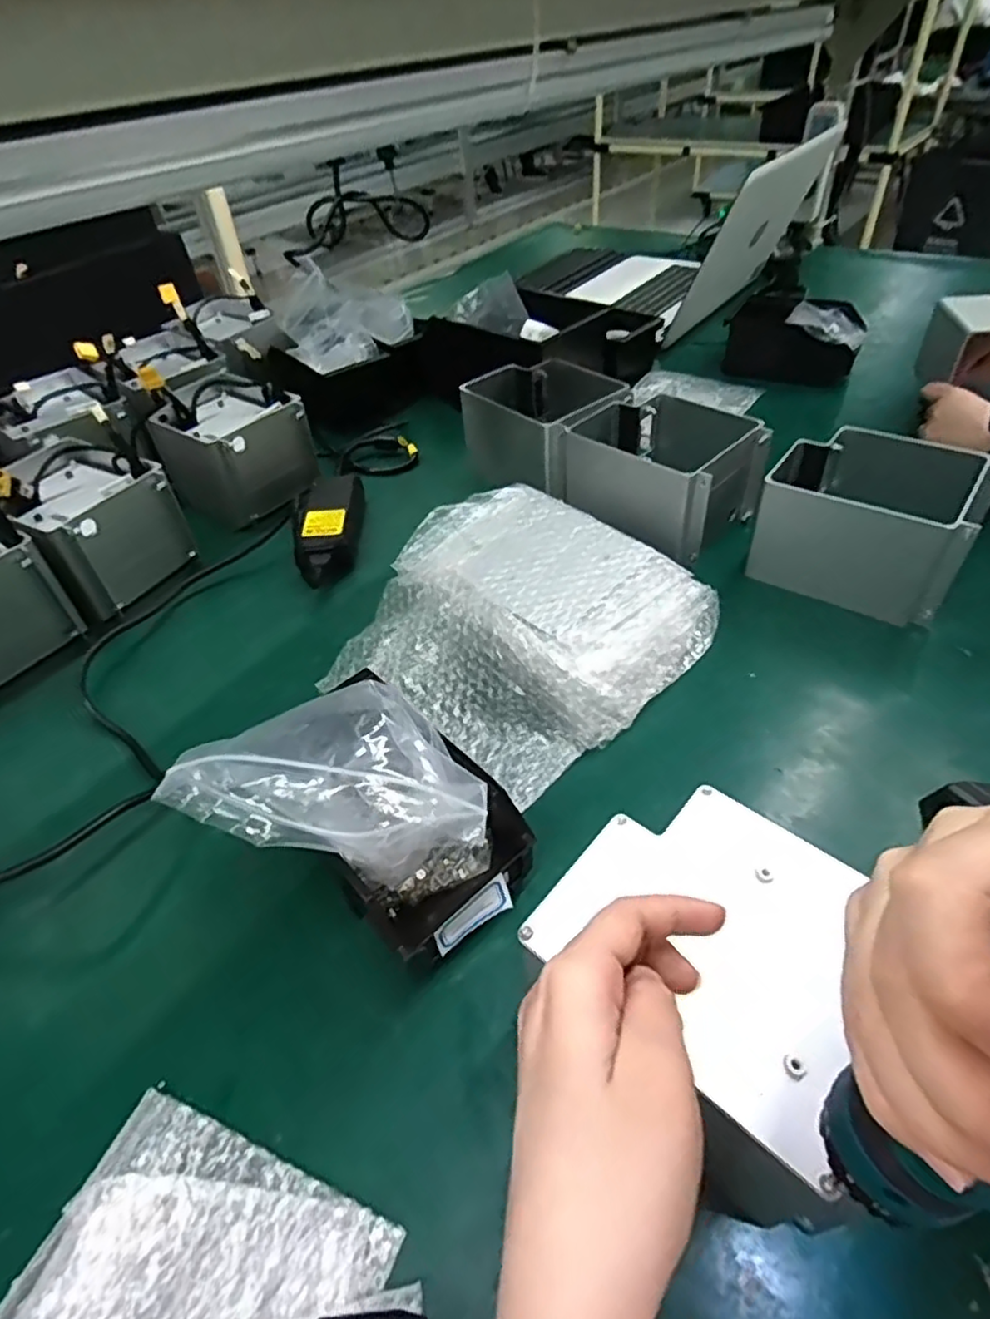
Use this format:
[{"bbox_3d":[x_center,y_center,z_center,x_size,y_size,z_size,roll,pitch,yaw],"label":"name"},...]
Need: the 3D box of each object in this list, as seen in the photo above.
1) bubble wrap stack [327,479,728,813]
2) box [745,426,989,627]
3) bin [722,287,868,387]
[{"bbox_3d":[0.016,-0.031,0.552,0.261,0.077,0.264,27,53,28],"label":"bubble wrap stack"},{"bbox_3d":[0.341,-0.127,0.603,0.158,0.105,0.134,26,52,28],"label":"box"},{"bbox_3d":[0.423,-0.449,0.923,0.168,0.098,0.104,25,52,27],"label":"bin"}]

